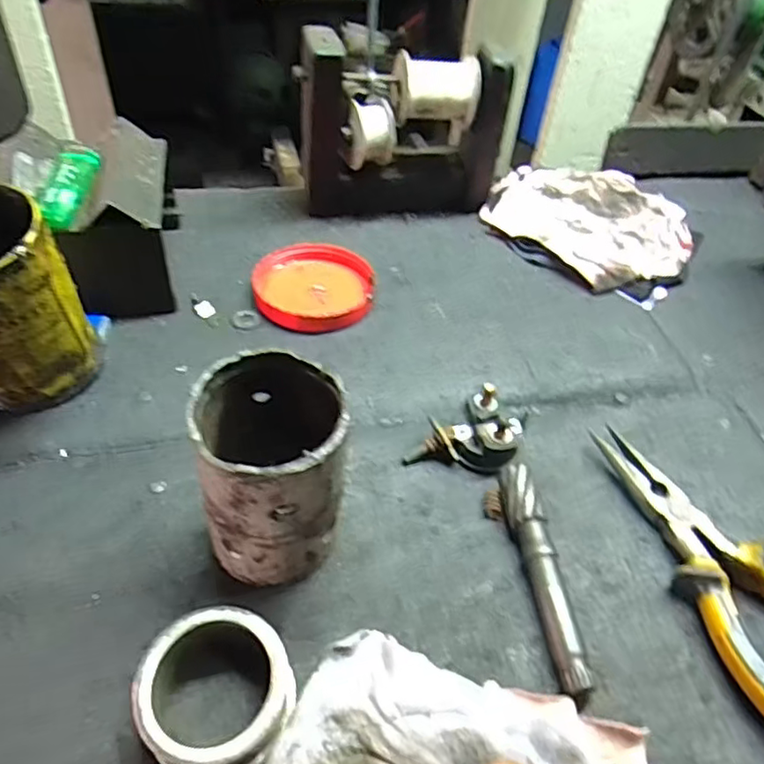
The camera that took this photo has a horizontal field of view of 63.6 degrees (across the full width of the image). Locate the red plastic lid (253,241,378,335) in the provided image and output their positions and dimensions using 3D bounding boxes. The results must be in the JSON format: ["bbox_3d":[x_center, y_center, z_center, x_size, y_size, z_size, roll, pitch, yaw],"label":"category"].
[{"bbox_3d":[-0.049,-0.072,0.464,0.089,0.019,0.092,3,47,-3],"label":"red plastic lid"}]

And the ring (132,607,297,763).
[{"bbox_3d":[-0.070,0.134,0.263,0.060,0.037,0.063,3,47,-3],"label":"ring"}]

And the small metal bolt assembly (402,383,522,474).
[{"bbox_3d":[0.052,0.027,0.375,0.071,0.034,0.045,6,47,0],"label":"small metal bolt assembly"}]

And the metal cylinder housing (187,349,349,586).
[{"bbox_3d":[-0.051,0.044,0.297,0.062,0.110,0.071,-2,48,-7],"label":"metal cylinder housing"}]

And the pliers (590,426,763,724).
[{"bbox_3d":[0.176,0.098,0.322,0.061,0.028,0.185,-15,51,-18],"label":"pliers"}]

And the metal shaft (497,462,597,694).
[{"bbox_3d":[0.083,0.098,0.321,0.018,0.021,0.117,-3,48,-8],"label":"metal shaft"}]

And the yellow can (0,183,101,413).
[{"bbox_3d":[-0.210,-0.041,0.341,0.074,0.128,0.071,3,47,-3],"label":"yellow can"}]

